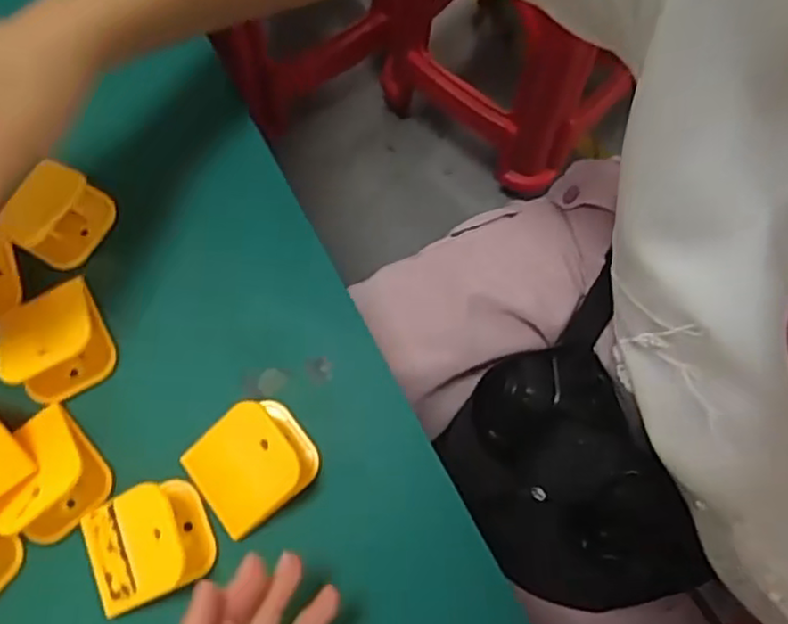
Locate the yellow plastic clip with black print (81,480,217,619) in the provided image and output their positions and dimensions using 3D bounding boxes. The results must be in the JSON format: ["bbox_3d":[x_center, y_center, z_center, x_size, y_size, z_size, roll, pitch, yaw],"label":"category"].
[{"bbox_3d":[-0.115,0.106,0.314,0.055,0.026,0.048,-22,73,-5],"label":"yellow plastic clip with black print"}]

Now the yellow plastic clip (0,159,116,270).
[{"bbox_3d":[-0.176,-0.051,0.359,0.038,0.022,0.048,35,78,8],"label":"yellow plastic clip"}]

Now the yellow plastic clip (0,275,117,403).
[{"bbox_3d":[-0.172,0.012,0.339,0.050,0.021,0.055,-34,75,-8],"label":"yellow plastic clip"}]

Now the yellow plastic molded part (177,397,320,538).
[{"bbox_3d":[-0.068,0.072,0.323,0.054,0.028,0.048,-36,75,-9],"label":"yellow plastic molded part"}]

